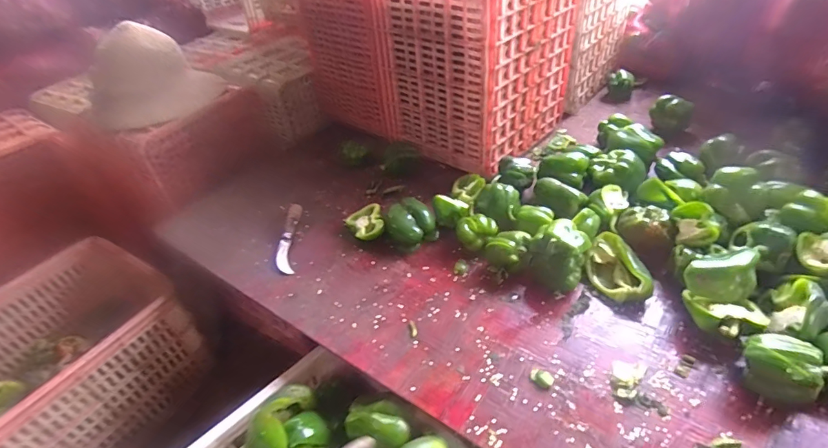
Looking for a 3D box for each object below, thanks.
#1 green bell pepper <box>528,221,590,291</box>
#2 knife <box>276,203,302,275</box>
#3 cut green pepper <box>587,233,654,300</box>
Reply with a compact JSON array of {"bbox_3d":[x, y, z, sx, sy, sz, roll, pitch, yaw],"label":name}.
[{"bbox_3d":[0.235,0.053,0.703,0.084,0.095,0.079,-4,40,3],"label":"green bell pepper"},{"bbox_3d":[-0.249,0.026,0.851,0.033,0.018,0.193,-8,40,-2],"label":"knife"},{"bbox_3d":[0.329,0.074,0.687,0.079,0.055,0.109,-32,47,-27],"label":"cut green pepper"}]

